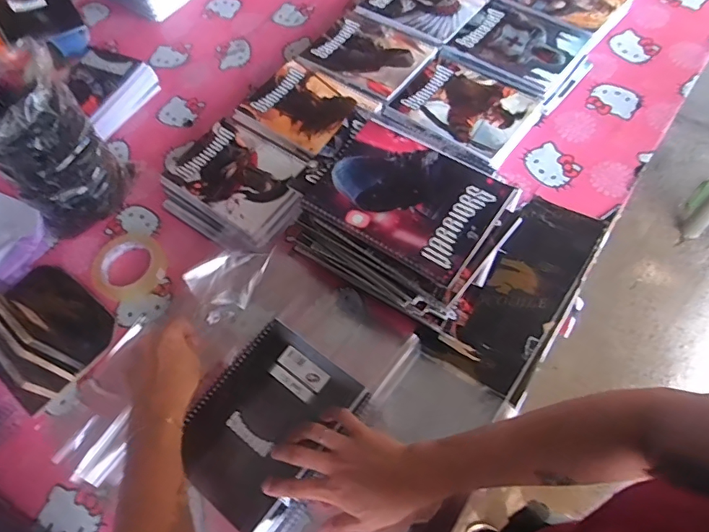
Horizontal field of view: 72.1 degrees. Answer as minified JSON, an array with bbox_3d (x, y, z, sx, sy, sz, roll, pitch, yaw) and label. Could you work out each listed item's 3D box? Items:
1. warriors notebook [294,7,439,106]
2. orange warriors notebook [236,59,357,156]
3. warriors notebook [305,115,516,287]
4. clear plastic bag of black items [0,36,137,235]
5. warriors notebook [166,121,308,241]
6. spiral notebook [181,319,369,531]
[{"bbox_3d":[0.026,-0.377,0.862,0.201,0.015,0.164,34,69,21],"label":"warriors notebook"},{"bbox_3d":[-0.087,-0.268,0.817,0.172,0.014,0.140,35,70,21],"label":"orange warriors notebook"},{"bbox_3d":[0.060,-0.079,0.557,0.199,0.013,0.147,31,67,18],"label":"warriors notebook"},{"bbox_3d":[-0.434,-0.163,0.701,0.150,0.246,0.136,-39,65,-15],"label":"clear plastic bag of black items"},{"bbox_3d":[-0.180,-0.147,0.758,0.201,0.012,0.148,35,70,21],"label":"warriors notebook"},{"bbox_3d":[-0.106,0.174,0.567,0.147,0.016,0.195,36,69,20],"label":"spiral notebook"}]

